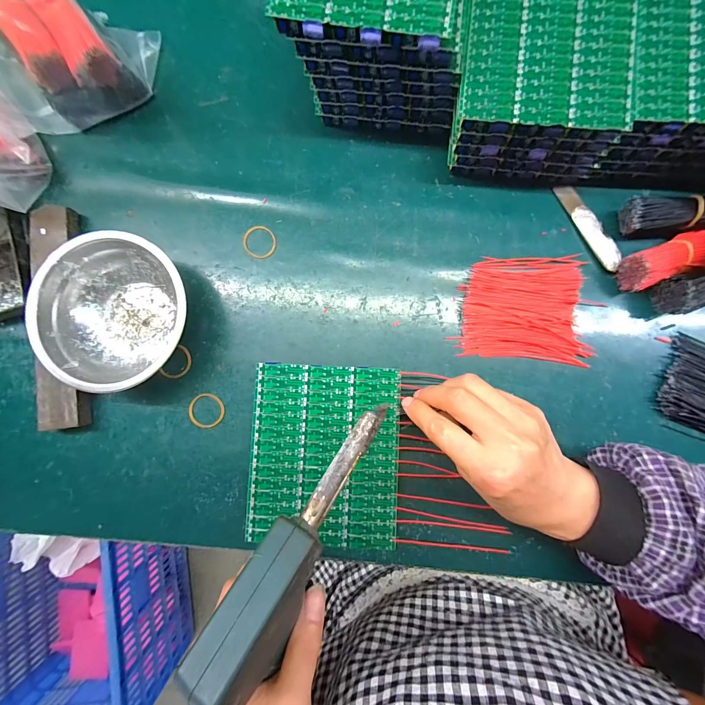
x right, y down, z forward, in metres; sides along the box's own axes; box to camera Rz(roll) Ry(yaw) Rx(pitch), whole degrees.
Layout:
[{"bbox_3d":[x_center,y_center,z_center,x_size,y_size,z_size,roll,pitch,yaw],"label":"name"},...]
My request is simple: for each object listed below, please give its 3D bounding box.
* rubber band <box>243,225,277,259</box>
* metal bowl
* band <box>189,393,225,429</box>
[{"bbox_3d":[-0.087,-0.104,0.290,0.030,0.004,0.032,0,87,1],"label":"rubber band"},{"bbox_3d":[-0.202,-0.035,0.267,0.124,0.046,0.122,0,87,1],"label":"metal bowl"},{"bbox_3d":[-0.133,0.053,0.281,0.032,0.004,0.031,-5,87,1],"label":"band"}]

